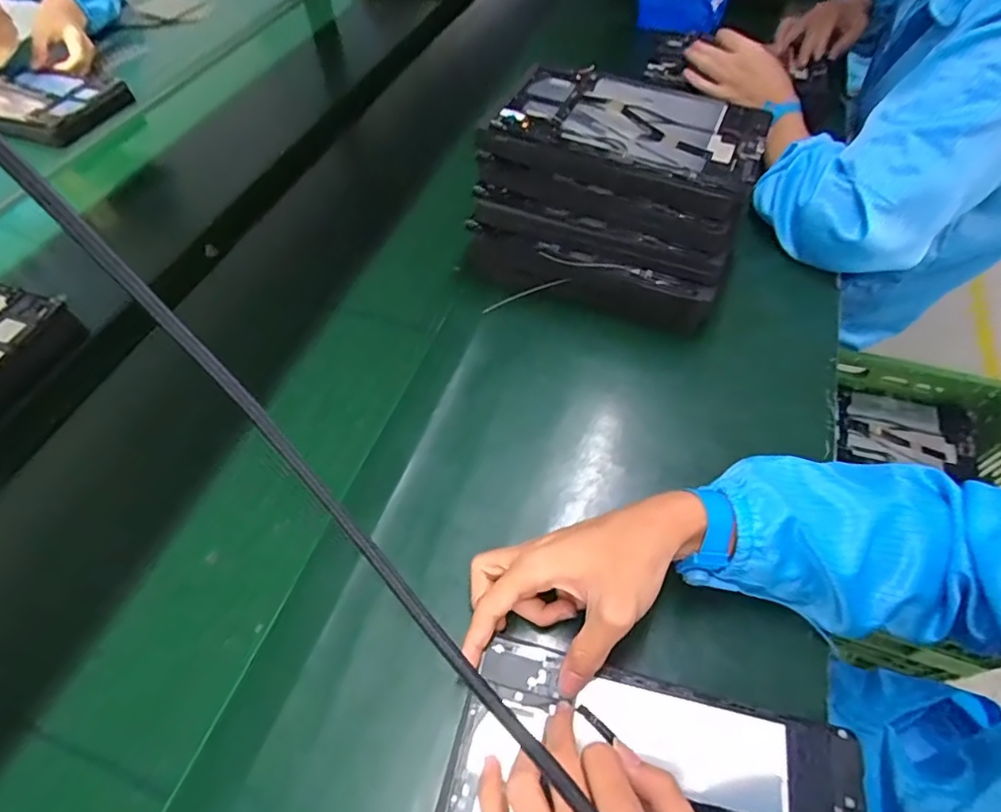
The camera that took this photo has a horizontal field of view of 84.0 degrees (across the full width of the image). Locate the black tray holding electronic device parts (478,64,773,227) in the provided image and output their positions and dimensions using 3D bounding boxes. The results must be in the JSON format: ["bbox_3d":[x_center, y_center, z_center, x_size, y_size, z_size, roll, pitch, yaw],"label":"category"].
[{"bbox_3d":[0.124,-0.267,0.535,0.244,0.034,0.151,21,58,14],"label":"black tray holding electronic device parts"}]

